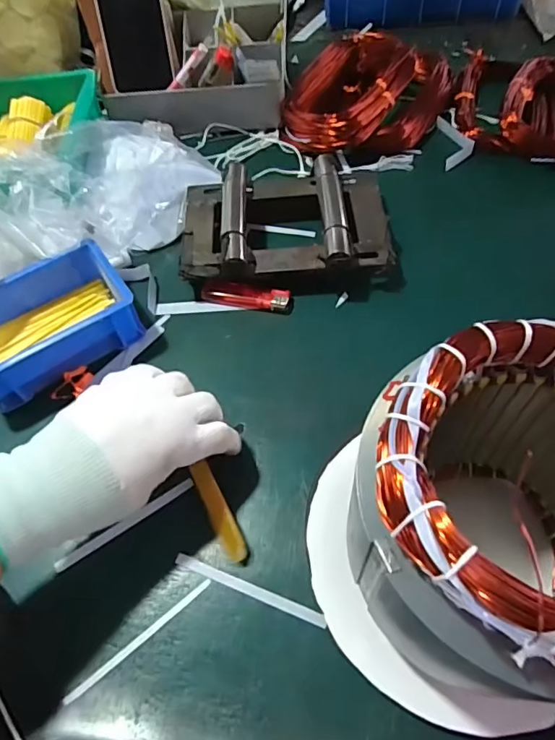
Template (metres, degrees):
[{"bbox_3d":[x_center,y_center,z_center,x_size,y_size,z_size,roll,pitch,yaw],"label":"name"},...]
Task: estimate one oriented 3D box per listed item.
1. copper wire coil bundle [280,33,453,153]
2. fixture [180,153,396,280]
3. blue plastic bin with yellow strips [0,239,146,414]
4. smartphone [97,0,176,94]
[{"bbox_3d":[0.103,-0.322,0.583,0.166,0.059,0.157,20,61,16],"label":"copper wire coil bundle"},{"bbox_3d":[0.008,-0.142,0.484,0.202,0.044,0.151,-4,58,2],"label":"fixture"},{"bbox_3d":[-0.200,-0.041,0.436,0.146,0.050,0.090,-31,61,-14],"label":"blue plastic bin with yellow strips"},{"bbox_3d":[-0.161,-0.391,0.559,0.069,0.133,0.016,-8,24,0],"label":"smartphone"}]

